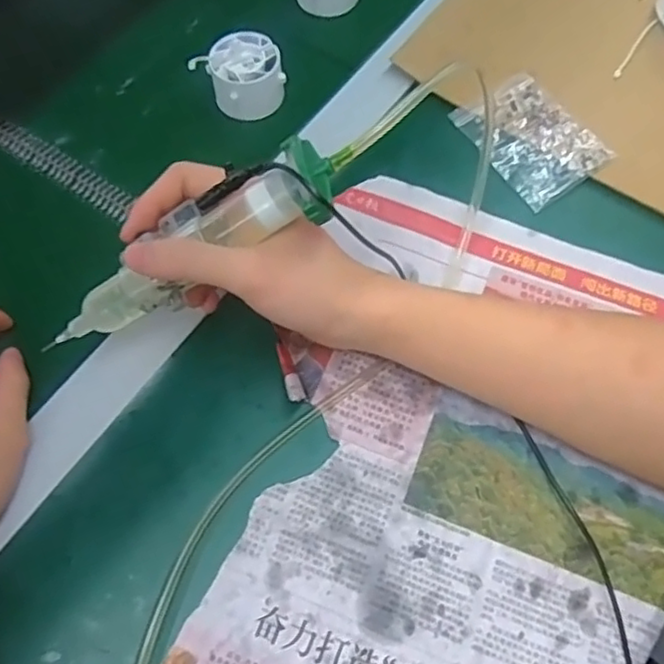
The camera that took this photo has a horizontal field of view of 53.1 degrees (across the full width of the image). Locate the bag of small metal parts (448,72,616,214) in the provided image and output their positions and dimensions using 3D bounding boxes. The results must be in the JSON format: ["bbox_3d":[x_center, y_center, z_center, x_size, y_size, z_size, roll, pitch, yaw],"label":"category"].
[{"bbox_3d":[0.139,-0.138,0.468,0.071,0.008,0.096,-34,72,-16],"label":"bag of small metal parts"}]

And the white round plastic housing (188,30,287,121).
[{"bbox_3d":[-0.062,-0.185,0.478,0.053,0.036,0.052,1,67,-2],"label":"white round plastic housing"}]

